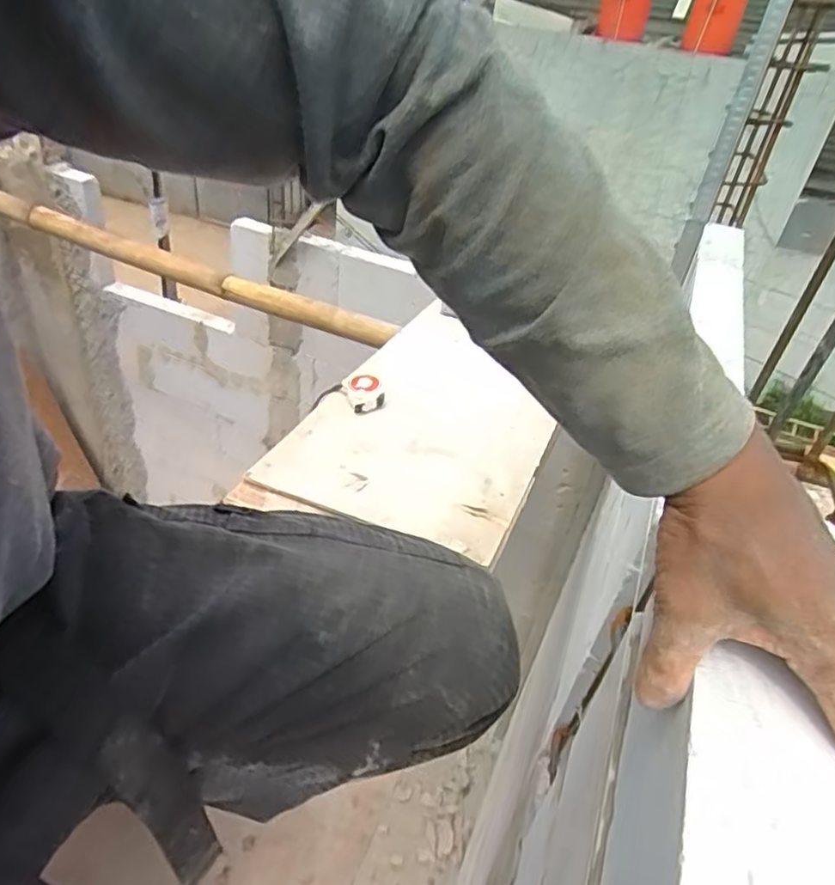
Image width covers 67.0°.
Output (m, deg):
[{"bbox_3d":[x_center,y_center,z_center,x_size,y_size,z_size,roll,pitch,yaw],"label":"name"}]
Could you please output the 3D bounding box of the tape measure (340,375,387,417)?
[{"bbox_3d":[-0.092,-0.085,1.114,0.070,0.036,0.073,5,38,-4],"label":"tape measure"}]

